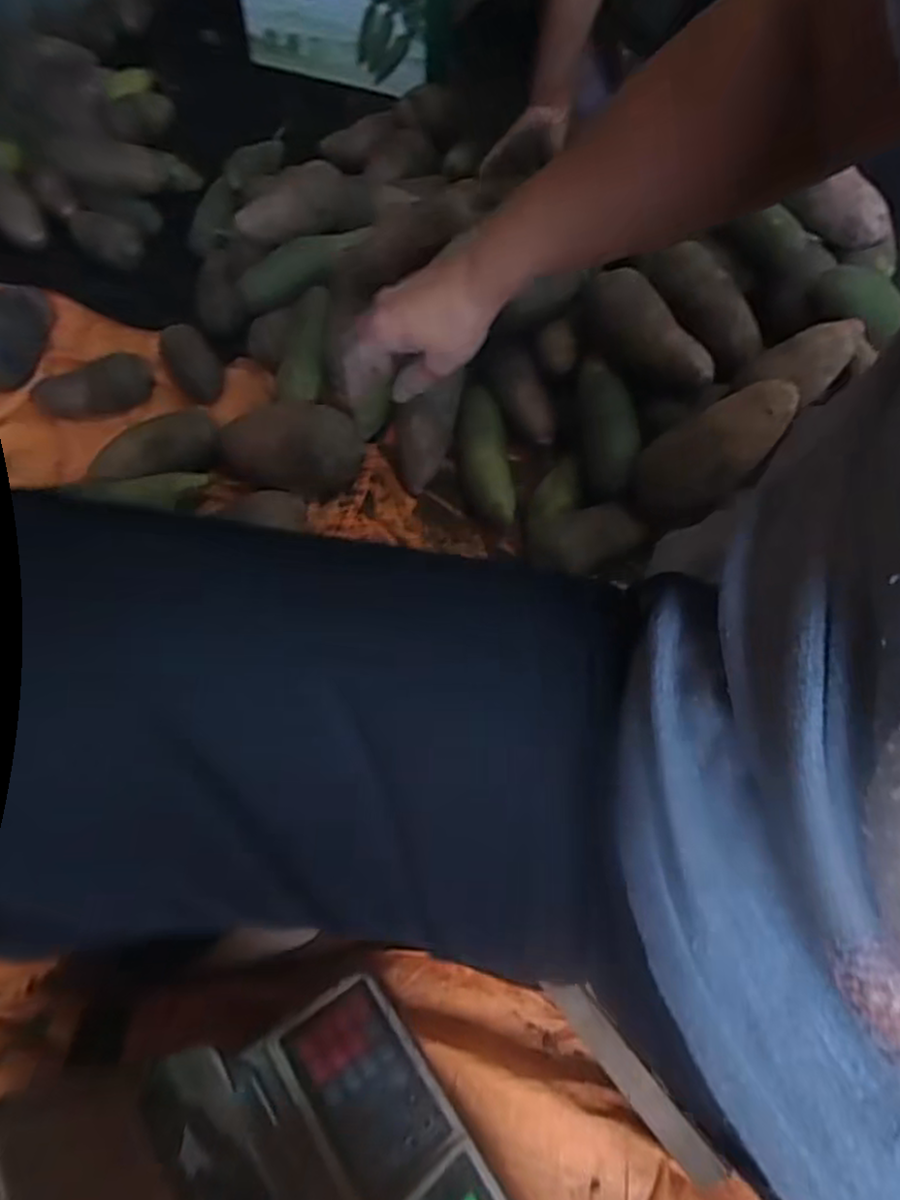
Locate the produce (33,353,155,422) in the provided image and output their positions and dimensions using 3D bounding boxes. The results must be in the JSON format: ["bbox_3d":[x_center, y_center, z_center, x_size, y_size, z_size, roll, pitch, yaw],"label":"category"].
[{"bbox_3d":[-0.432,-0.255,0.835,0.134,0.046,0.053,-30,66,-18],"label":"produce"}]

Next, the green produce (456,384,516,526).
[{"bbox_3d":[0.038,-0.163,0.791,0.054,0.057,0.170,-2,60,-4],"label":"green produce"}]

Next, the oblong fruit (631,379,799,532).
[{"bbox_3d":[0.258,-0.146,0.677,0.059,0.174,0.076,4,53,-40],"label":"oblong fruit"}]

